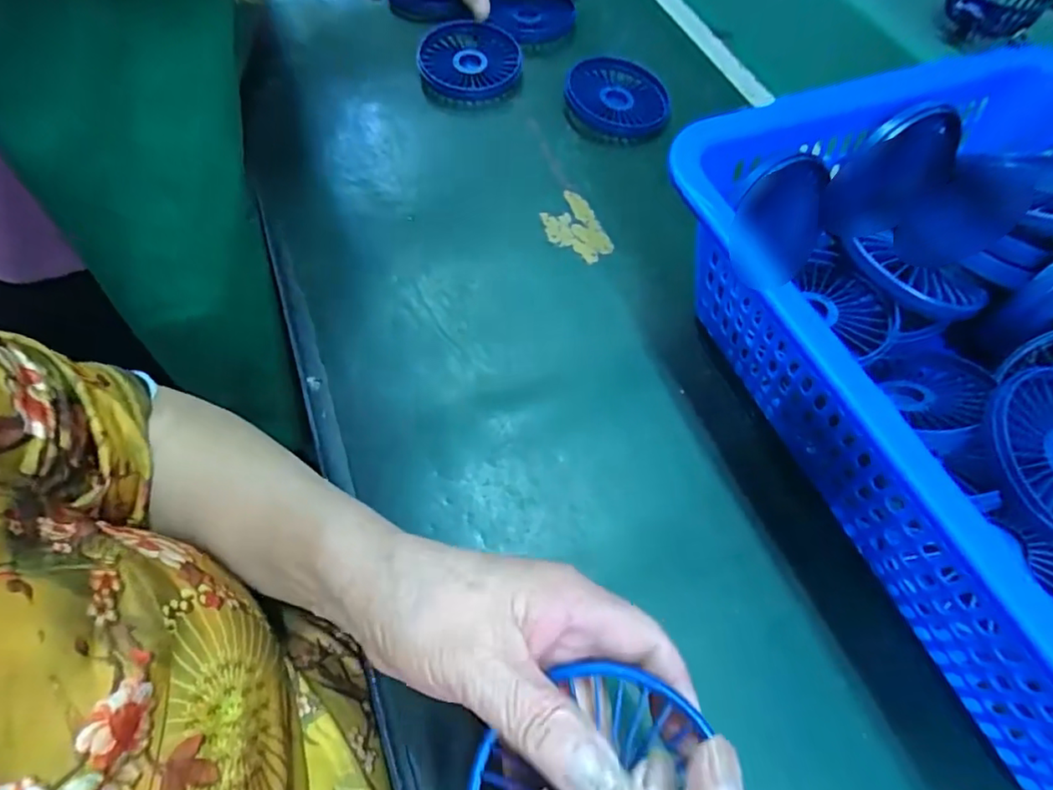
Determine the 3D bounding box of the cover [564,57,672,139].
[{"bbox_3d":[0.082,-0.260,0.503,0.097,0.017,0.082,39,66,19],"label":"cover"}]

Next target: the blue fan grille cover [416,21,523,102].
[{"bbox_3d":[-0.052,-0.298,0.521,0.087,0.027,0.098,6,60,2],"label":"blue fan grille cover"}]

